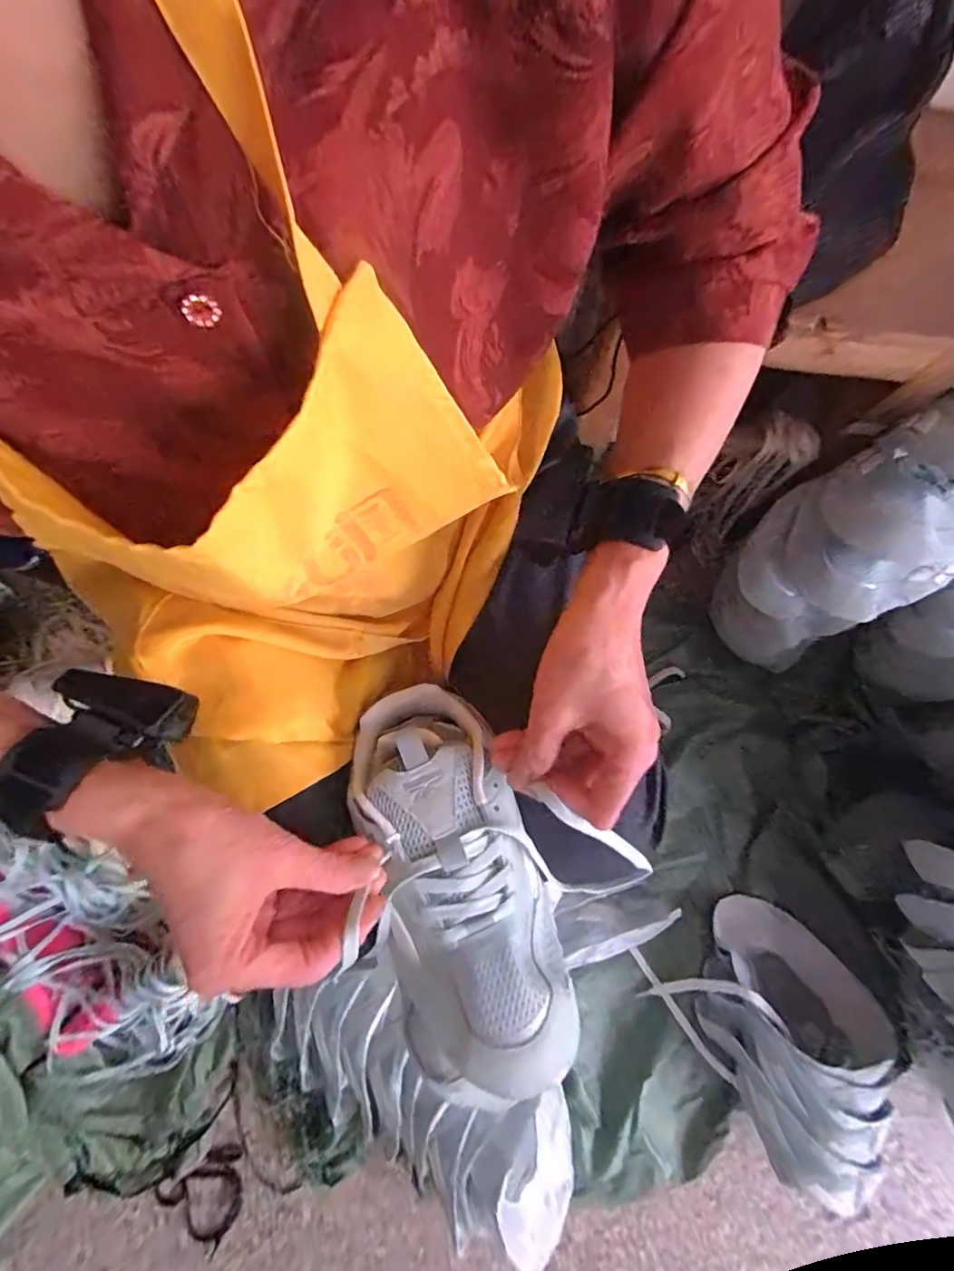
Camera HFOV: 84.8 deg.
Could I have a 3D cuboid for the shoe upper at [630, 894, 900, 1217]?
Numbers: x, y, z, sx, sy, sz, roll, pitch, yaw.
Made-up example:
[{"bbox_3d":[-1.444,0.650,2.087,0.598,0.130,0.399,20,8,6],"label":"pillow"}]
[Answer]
[{"bbox_3d":[0.384,0.478,0.646,0.225,0.131,0.253,-33,81,-6],"label":"shoe upper"}]

